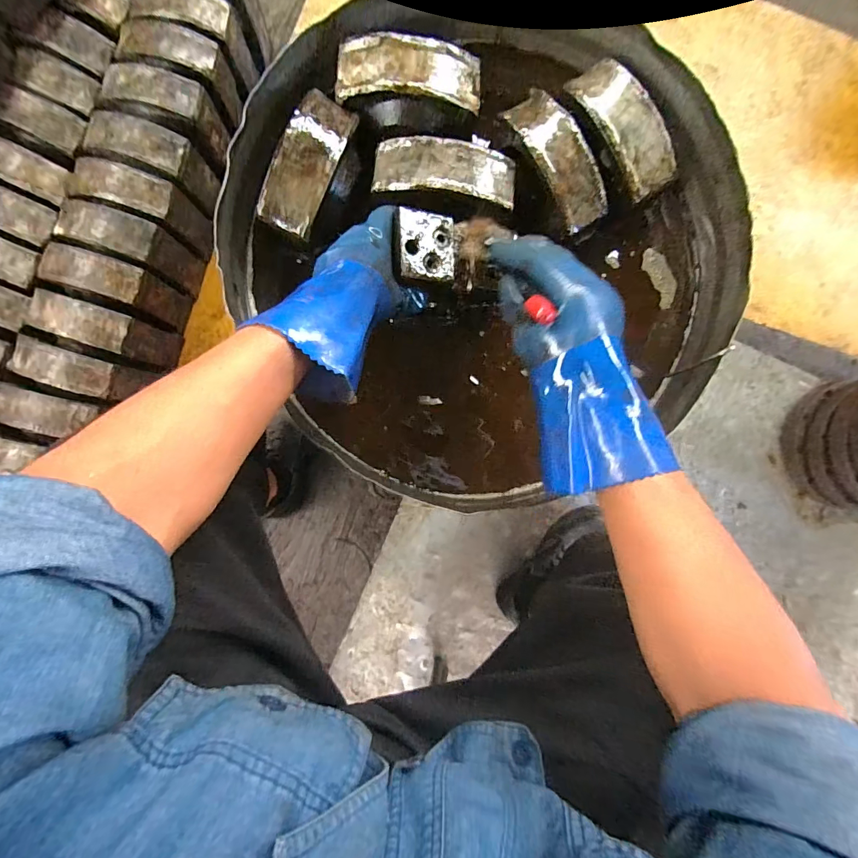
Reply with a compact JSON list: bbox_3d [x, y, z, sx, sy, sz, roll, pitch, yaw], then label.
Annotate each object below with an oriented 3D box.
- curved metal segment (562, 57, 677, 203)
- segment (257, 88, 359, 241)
[{"bbox_3d":[0.218,-0.340,0.463,0.055,0.033,0.153,-33,91,-3],"label":"curved metal segment"},{"bbox_3d":[-0.129,-0.285,0.441,0.061,0.031,0.146,22,88,-2],"label":"segment"}]

